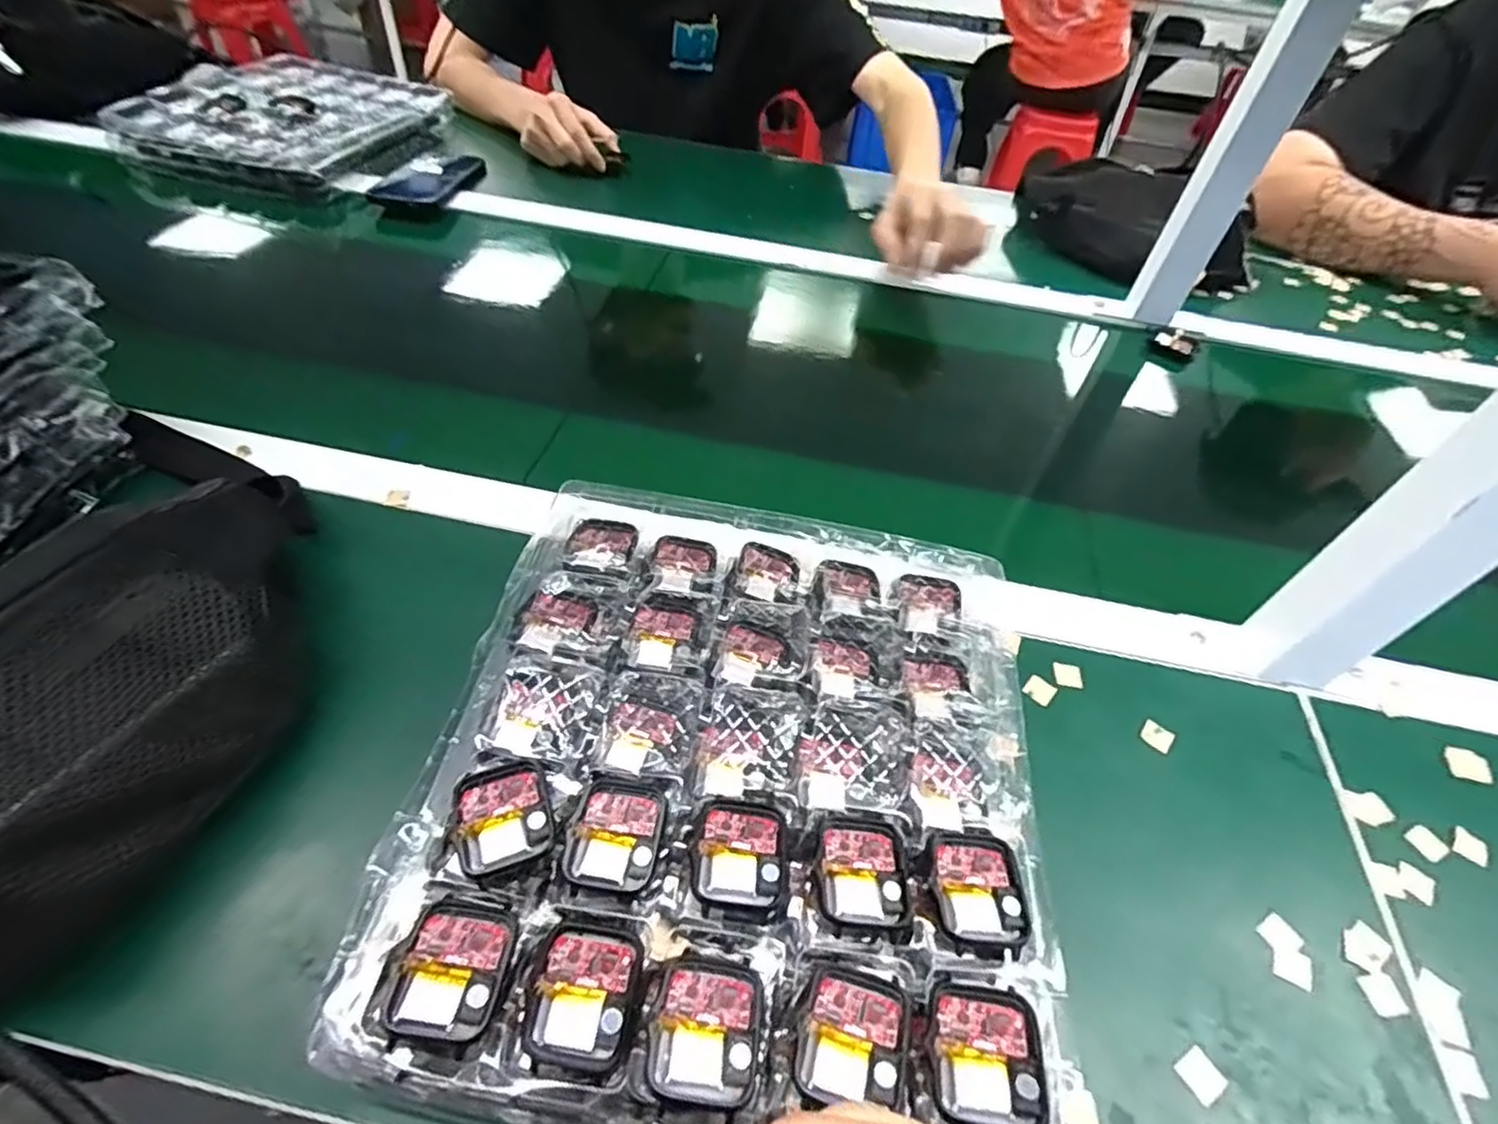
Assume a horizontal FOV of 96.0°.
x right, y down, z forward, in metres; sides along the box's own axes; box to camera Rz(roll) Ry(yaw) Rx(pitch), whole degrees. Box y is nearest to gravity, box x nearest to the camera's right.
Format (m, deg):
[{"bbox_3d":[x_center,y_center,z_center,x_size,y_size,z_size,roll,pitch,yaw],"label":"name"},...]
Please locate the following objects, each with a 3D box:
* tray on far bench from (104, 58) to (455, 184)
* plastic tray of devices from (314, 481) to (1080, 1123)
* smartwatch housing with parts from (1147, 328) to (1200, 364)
[{"bbox_3d":[-0.584,-0.553,0.838,0.331,0.050,0.307,15,50,7],"label":"tray on far bench"},{"bbox_3d":[-0.004,0.088,0.312,0.259,0.024,0.286,8,49,3],"label":"plastic tray of devices"},{"bbox_3d":[0.427,-0.217,0.683,0.046,0.022,0.037,35,56,23],"label":"smartwatch housing with parts"}]

